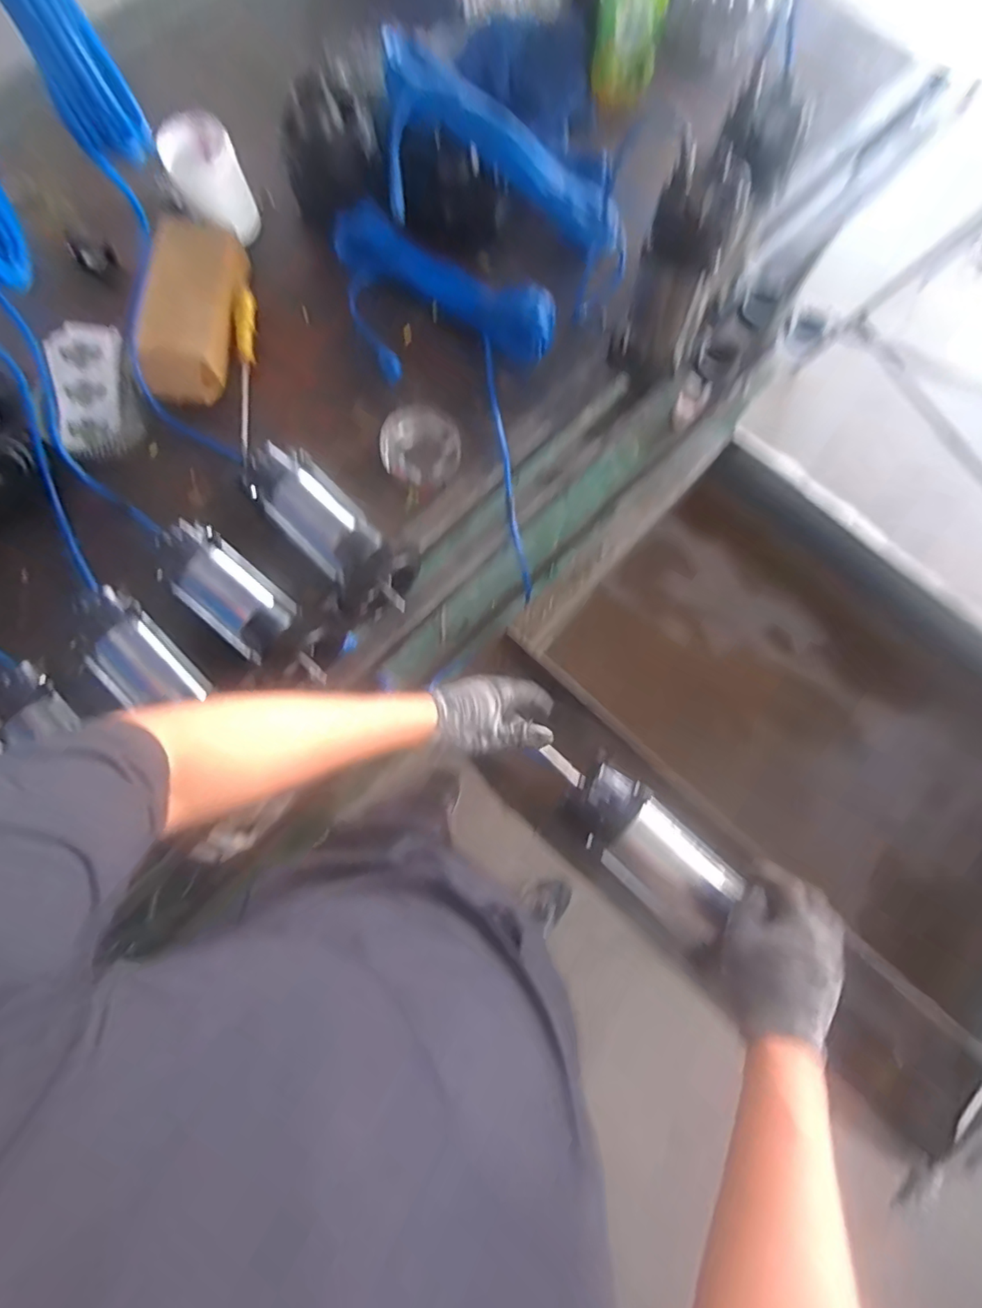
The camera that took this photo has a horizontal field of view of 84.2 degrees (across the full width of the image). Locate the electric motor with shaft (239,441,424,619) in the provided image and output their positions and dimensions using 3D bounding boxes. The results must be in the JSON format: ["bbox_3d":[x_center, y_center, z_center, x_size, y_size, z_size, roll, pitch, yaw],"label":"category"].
[{"bbox_3d":[-0.194,-0.160,0.650,0.111,0.137,0.230,-42,81,-8],"label":"electric motor with shaft"}]

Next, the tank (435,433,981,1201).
[{"bbox_3d":[0.401,0.127,0.744,0.737,0.206,0.585,41,82,9],"label":"tank"}]

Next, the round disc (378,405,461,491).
[{"bbox_3d":[-0.096,-0.286,0.750,0.112,0.009,0.107,0,90,-3],"label":"round disc"}]

